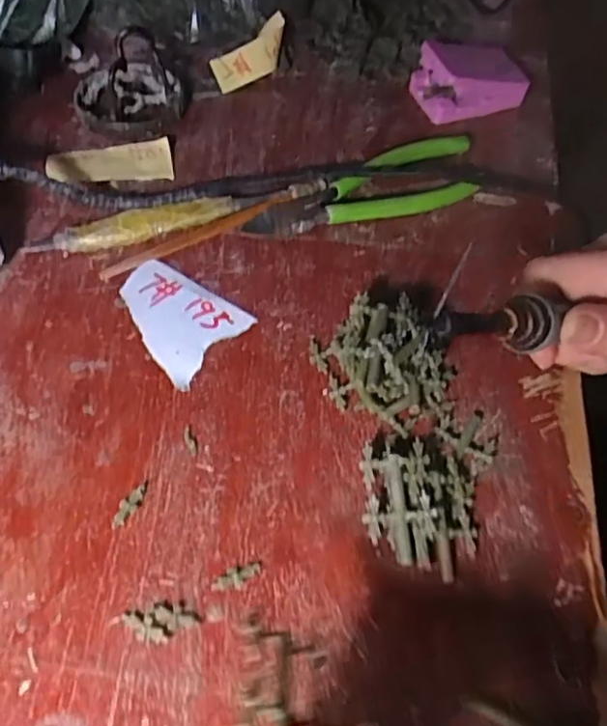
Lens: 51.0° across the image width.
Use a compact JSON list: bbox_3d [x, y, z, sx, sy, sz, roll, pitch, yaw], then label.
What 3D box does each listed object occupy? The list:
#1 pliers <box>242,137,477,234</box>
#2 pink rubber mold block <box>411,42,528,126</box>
[{"bbox_3d":[0.040,-0.102,0.377,0.155,0.013,0.049,-21,60,-17],"label":"pliers"},{"bbox_3d":[0.113,-0.194,0.425,0.070,0.033,0.043,-16,59,-13],"label":"pink rubber mold block"}]

